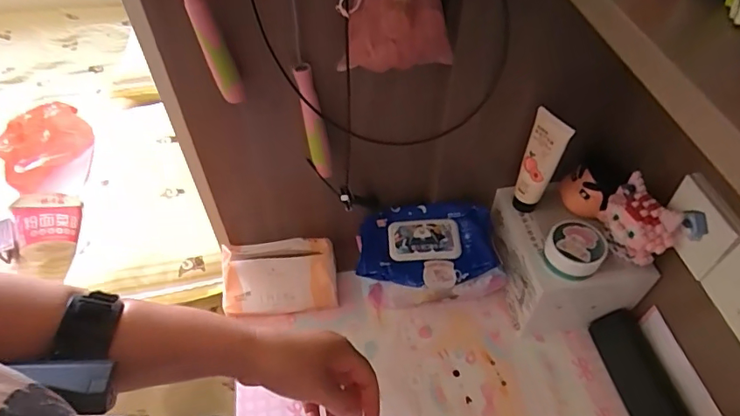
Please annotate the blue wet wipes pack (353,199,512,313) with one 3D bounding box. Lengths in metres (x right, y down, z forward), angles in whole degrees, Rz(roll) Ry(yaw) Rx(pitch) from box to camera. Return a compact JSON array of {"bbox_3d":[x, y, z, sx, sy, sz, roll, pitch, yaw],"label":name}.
[{"bbox_3d":[0.084,0.065,0.702,0.197,0.095,0.127,-9,64,-1],"label":"blue wet wipes pack"}]

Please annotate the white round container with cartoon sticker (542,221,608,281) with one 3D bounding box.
[{"bbox_3d":[0.251,0.055,0.604,0.067,0.050,0.064,0,49,0],"label":"white round container with cartoon sticker"}]

